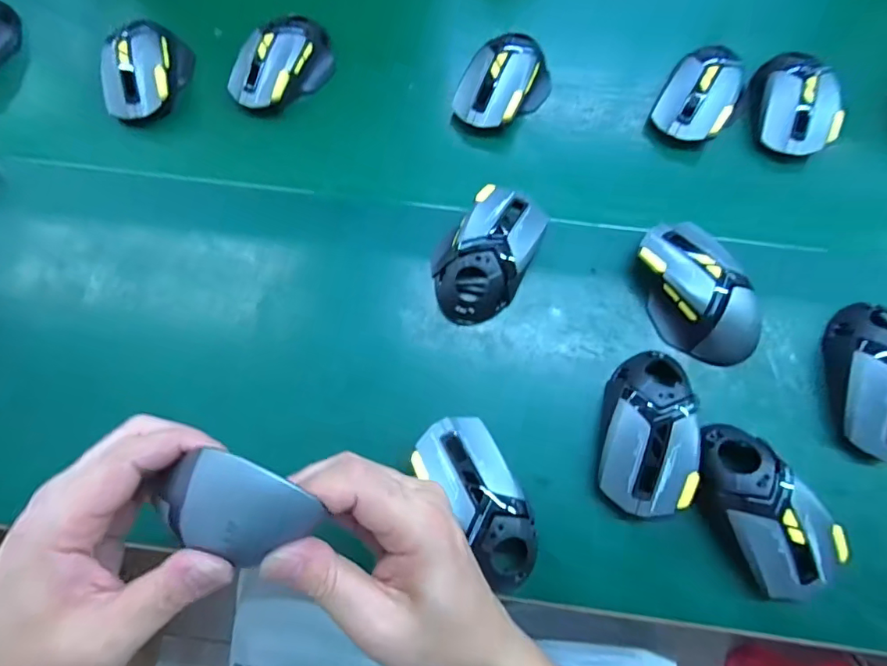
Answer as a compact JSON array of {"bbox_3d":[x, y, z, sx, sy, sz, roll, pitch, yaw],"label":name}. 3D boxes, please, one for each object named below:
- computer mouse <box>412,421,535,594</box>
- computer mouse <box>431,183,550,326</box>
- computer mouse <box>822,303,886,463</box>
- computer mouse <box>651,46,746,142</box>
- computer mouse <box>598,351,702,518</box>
[{"bbox_3d":[0.027,0.116,0.340,0.053,0.034,0.117,-31,76,-9],"label":"computer mouse"},{"bbox_3d":[0.034,-0.069,0.394,0.076,0.040,0.121,28,75,8],"label":"computer mouse"},{"bbox_3d":[0.329,0.033,0.363,0.064,0.040,0.123,9,74,2],"label":"computer mouse"},{"bbox_3d":[0.243,-0.226,0.449,0.065,0.034,0.107,33,76,9],"label":"computer mouse"},{"bbox_3d":[0.147,0.070,0.353,0.060,0.038,0.115,7,73,2],"label":"computer mouse"}]

